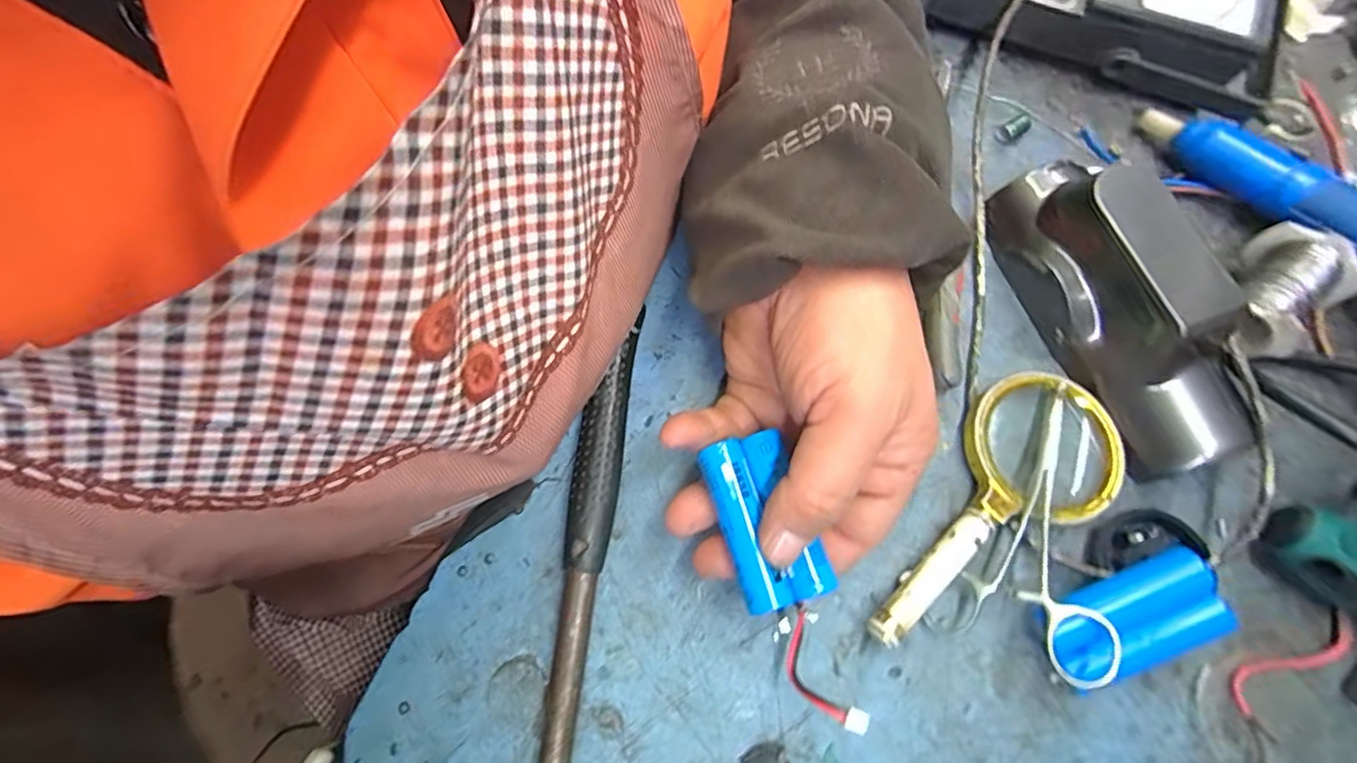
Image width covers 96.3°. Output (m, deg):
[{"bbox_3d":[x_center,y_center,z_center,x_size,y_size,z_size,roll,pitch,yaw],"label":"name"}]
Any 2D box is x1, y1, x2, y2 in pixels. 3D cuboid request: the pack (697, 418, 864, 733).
[{"bbox_3d":[0.040,0.076,0.238,0.033,0.024,0.109,-20,79,-7],"label":"pack"}]

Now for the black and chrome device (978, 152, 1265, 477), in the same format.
[{"bbox_3d":[0.206,-0.038,0.279,0.049,0.056,0.158,-20,73,-7],"label":"black and chrome device"}]

